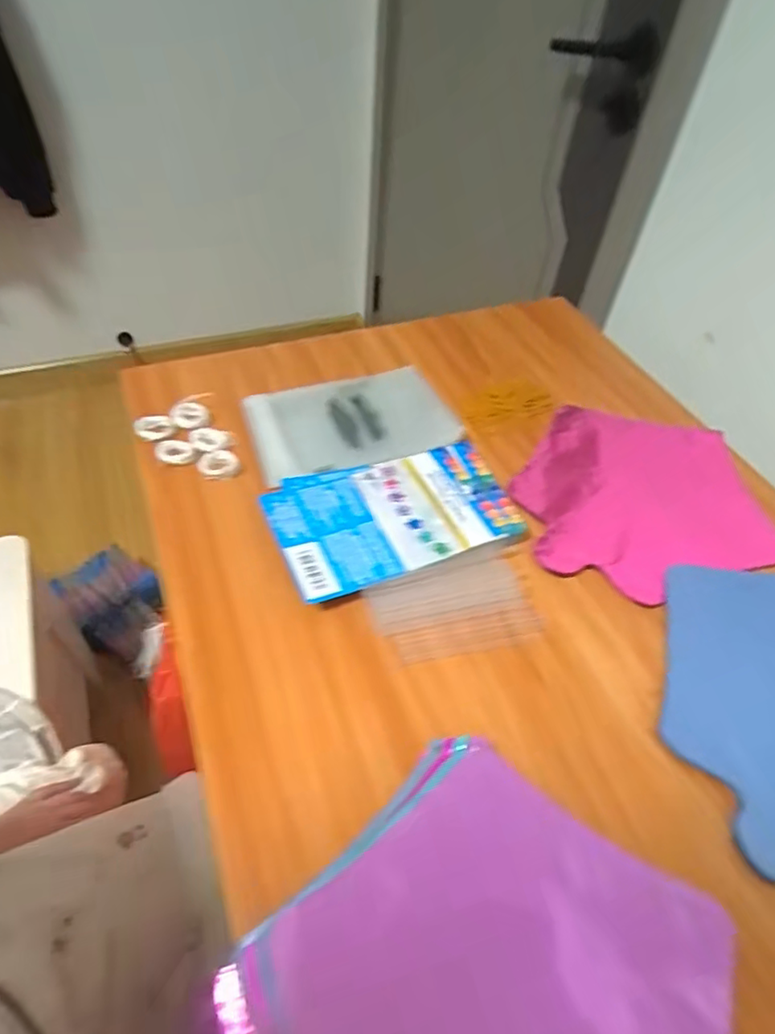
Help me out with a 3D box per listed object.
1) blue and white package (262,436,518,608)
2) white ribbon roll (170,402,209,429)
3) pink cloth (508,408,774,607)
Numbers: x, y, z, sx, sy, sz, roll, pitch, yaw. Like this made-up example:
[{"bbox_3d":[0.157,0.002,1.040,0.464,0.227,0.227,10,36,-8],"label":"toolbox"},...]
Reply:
[{"bbox_3d":[0.005,-0.004,0.496,0.197,0.017,0.119,-17,52,-18],"label":"blue and white package"},{"bbox_3d":[-0.191,-0.099,0.567,0.033,0.011,0.027,-14,52,-16],"label":"white ribbon roll"},{"bbox_3d":[0.224,-0.028,0.540,0.212,0.020,0.216,-5,50,-9],"label":"pink cloth"}]

